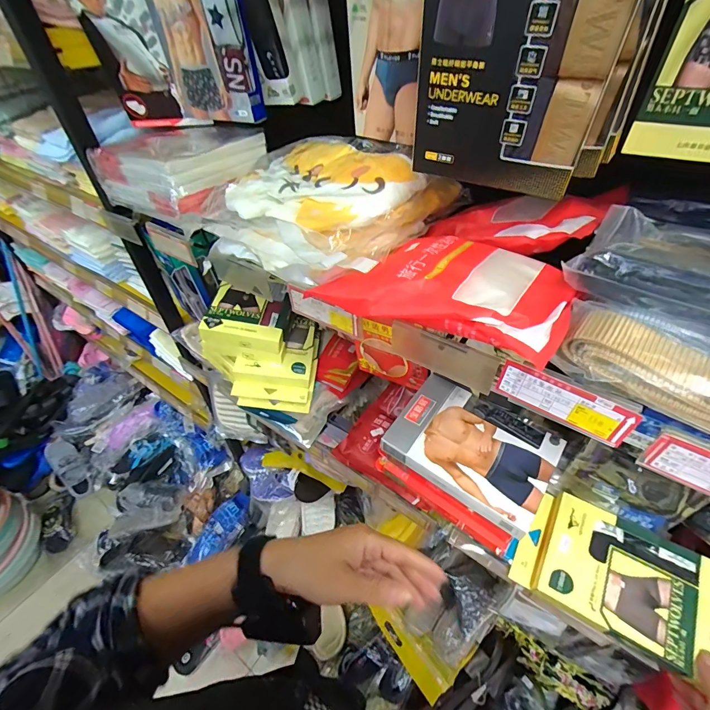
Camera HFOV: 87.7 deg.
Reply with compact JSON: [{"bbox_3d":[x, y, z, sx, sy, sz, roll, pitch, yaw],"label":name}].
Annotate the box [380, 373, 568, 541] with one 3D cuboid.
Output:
[{"bbox_3d":[0.155,0.120,0.495,0.196,0.032,0.138,27,53,28],"label":"box"}]

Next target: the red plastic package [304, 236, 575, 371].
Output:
[{"bbox_3d":[0.092,-0.071,0.349,0.206,0.030,0.147,25,52,27],"label":"red plastic package"}]

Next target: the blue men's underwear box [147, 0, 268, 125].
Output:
[{"bbox_3d":[-0.192,-0.422,0.466,0.139,0.213,0.055,21,54,16],"label":"blue men's underwear box"}]

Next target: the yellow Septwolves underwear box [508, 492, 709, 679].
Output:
[{"bbox_3d":[0.318,0.265,0.452,0.204,0.038,0.143,23,60,23],"label":"yellow Septwolves underwear box"}]

